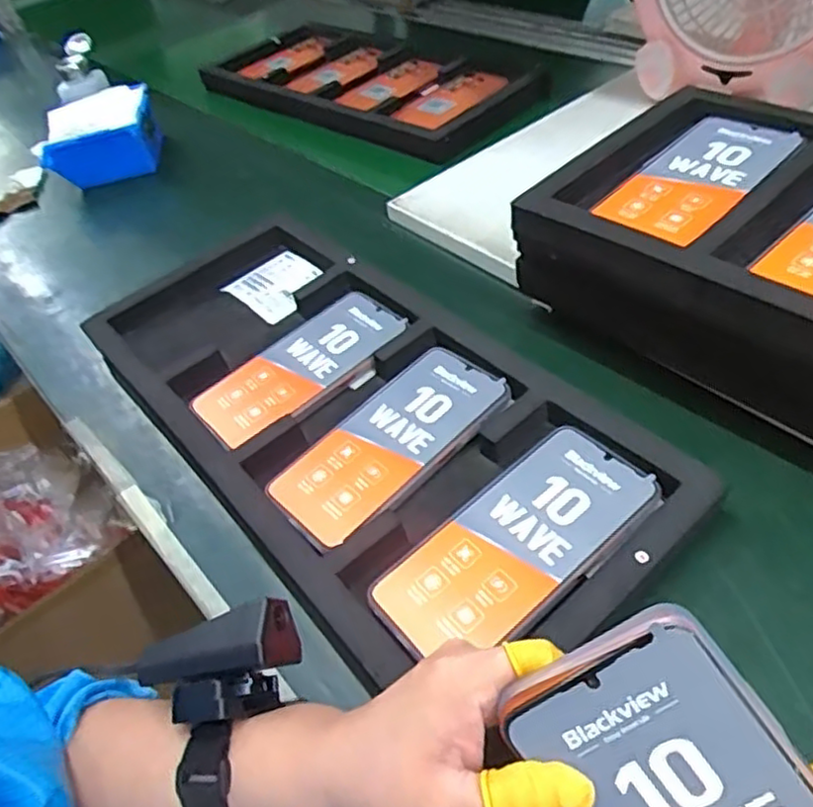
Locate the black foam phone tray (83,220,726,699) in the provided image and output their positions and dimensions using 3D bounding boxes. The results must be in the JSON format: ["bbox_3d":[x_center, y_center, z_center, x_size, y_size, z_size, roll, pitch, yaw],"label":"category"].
[{"bbox_3d":[-0.048,-0.002,0.494,0.222,0.042,0.478,-35,51,-22],"label":"black foam phone tray"}]

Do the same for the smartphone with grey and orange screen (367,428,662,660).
[{"bbox_3d":[0.065,0.082,0.391,0.168,0.005,0.084,-36,50,-17],"label":"smartphone with grey and orange screen"}]

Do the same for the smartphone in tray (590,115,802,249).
[{"bbox_3d":[0.204,-0.159,0.469,0.076,0.010,0.159,31,59,33],"label":"smartphone in tray"}]

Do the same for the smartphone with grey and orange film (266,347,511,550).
[{"bbox_3d":[-0.011,0.024,0.461,0.168,0.016,0.080,-37,53,-25],"label":"smartphone with grey and orange film"}]

